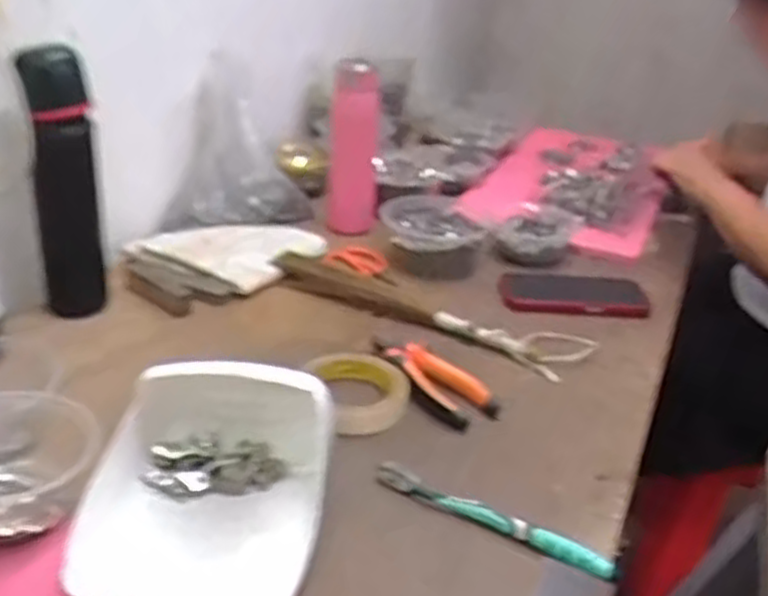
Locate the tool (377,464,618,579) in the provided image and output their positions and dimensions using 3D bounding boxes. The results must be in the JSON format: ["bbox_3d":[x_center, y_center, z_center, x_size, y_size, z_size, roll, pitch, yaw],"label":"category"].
[{"bbox_3d":[0.078,0.159,0.580,0.186,0.020,0.021,21,31,24],"label":"tool"}]

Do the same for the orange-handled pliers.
[{"bbox_3d":[0.042,0.073,0.741,0.137,0.020,0.060,29,35,34],"label":"orange-handled pliers"}]

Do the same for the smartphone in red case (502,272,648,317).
[{"bbox_3d":[0.224,-0.007,0.941,0.176,0.008,0.093,5,28,-6],"label":"smartphone in red case"}]

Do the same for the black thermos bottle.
[{"bbox_3d":[-0.306,-0.108,0.762,0.052,0.246,0.054,7,28,-2],"label":"black thermos bottle"}]

